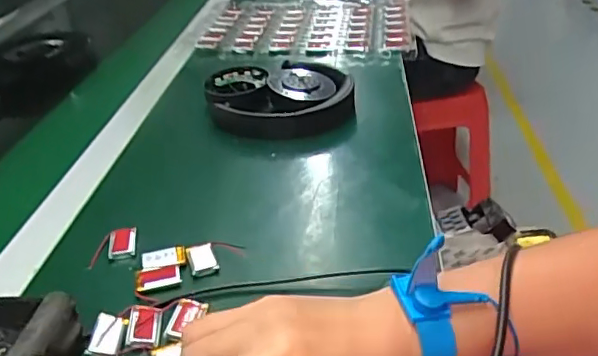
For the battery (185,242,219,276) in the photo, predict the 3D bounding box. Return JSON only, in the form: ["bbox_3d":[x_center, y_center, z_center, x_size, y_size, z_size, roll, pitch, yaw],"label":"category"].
[{"bbox_3d":[-0.071,0.059,0.412,0.019,0.005,0.027,-14,34,-13],"label":"battery"}]

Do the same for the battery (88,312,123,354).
[{"bbox_3d":[-0.121,0.098,0.350,0.018,0.007,0.030,-7,33,-2],"label":"battery"}]

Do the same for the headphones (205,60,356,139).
[{"bbox_3d":[-0.021,-0.096,0.650,0.162,0.034,0.158,-8,33,-4],"label":"headphones"}]

